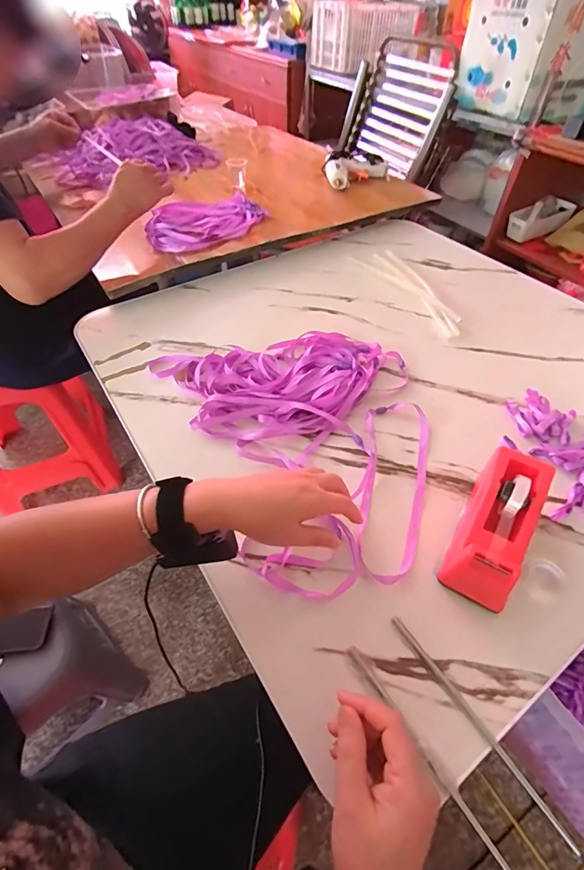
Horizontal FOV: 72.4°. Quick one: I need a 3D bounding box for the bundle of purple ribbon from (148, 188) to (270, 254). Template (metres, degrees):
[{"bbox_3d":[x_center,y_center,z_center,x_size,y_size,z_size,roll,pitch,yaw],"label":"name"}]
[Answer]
[{"bbox_3d":[-0.179,-0.455,0.848,0.262,0.034,0.157,-31,57,-25],"label":"bundle of purple ribbon"}]

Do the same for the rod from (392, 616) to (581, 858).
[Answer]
[{"bbox_3d":[0.150,0.230,0.324,0.010,0.004,0.184,-26,55,-22],"label":"rod"}]

